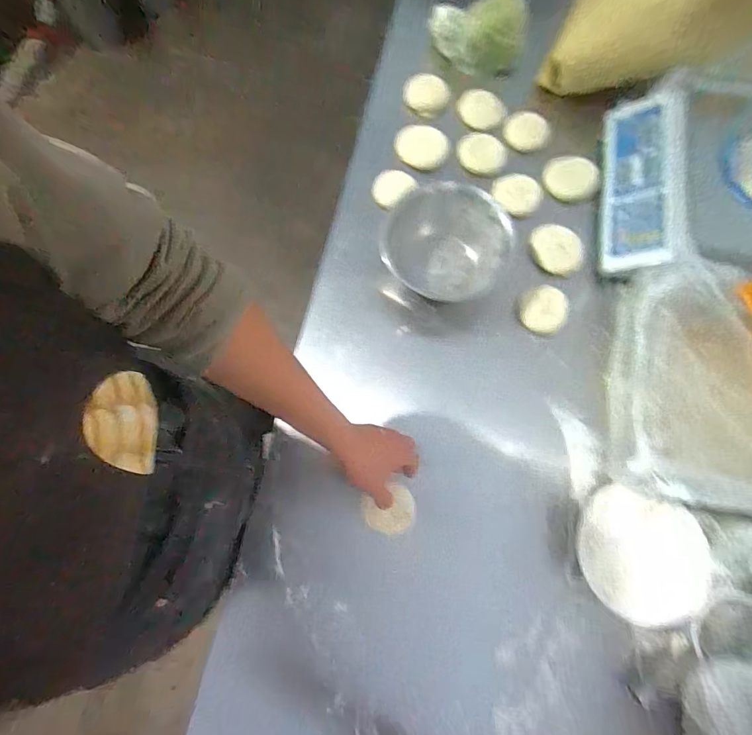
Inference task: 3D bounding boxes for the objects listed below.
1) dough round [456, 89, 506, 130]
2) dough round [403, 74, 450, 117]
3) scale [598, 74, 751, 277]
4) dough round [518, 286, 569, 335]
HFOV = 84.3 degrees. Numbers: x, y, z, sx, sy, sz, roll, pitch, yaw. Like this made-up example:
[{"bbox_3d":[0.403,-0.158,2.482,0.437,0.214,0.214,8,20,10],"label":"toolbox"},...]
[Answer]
[{"bbox_3d":[0.208,-0.510,0.818,0.092,0.032,0.069,13,75,4],"label":"dough round"},{"bbox_3d":[0.103,-0.558,0.840,0.090,0.031,0.091,0,75,0],"label":"dough round"},{"bbox_3d":[0.564,-0.308,0.701,0.317,0.119,0.365,9,75,2],"label":"scale"},{"bbox_3d":[0.279,-0.096,0.695,0.076,0.027,0.076,0,75,0],"label":"dough round"}]

